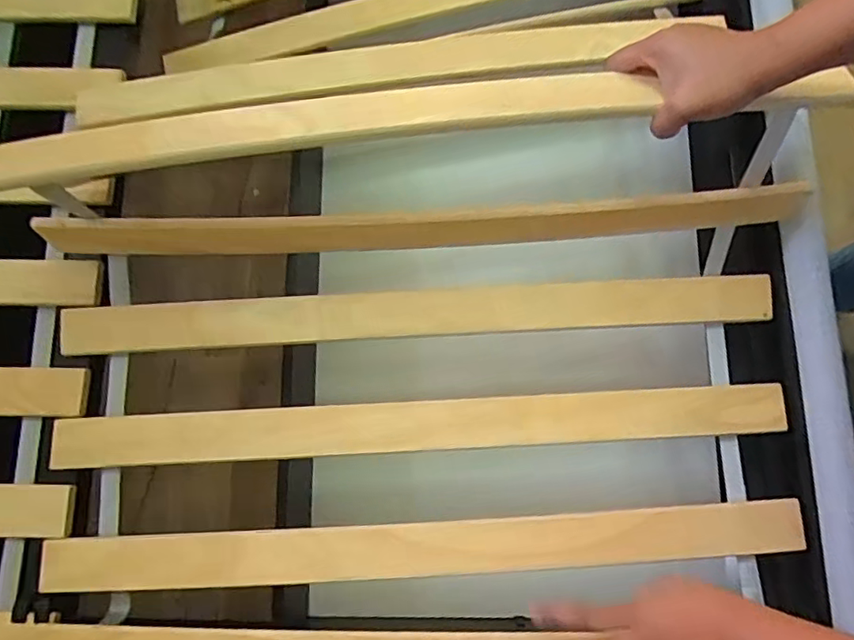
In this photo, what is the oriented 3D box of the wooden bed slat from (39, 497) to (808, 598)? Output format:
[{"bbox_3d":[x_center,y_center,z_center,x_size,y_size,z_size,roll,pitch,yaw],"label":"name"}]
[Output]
[{"bbox_3d":[0.005,0.223,0.559,0.744,0.012,0.054,-3,79,1],"label":"wooden bed slat"}]

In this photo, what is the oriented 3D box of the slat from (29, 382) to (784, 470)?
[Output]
[{"bbox_3d":[0.000,0.106,0.579,0.737,0.011,0.053,-3,79,1],"label":"slat"}]

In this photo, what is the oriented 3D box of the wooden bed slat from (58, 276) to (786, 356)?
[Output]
[{"bbox_3d":[-0.003,-0.011,0.601,0.734,0.023,0.053,-3,92,-2],"label":"wooden bed slat"}]

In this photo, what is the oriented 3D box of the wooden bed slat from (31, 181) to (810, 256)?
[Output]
[{"bbox_3d":[-0.005,-0.092,0.567,0.731,0.059,0.013,-3,55,0],"label":"wooden bed slat"}]

